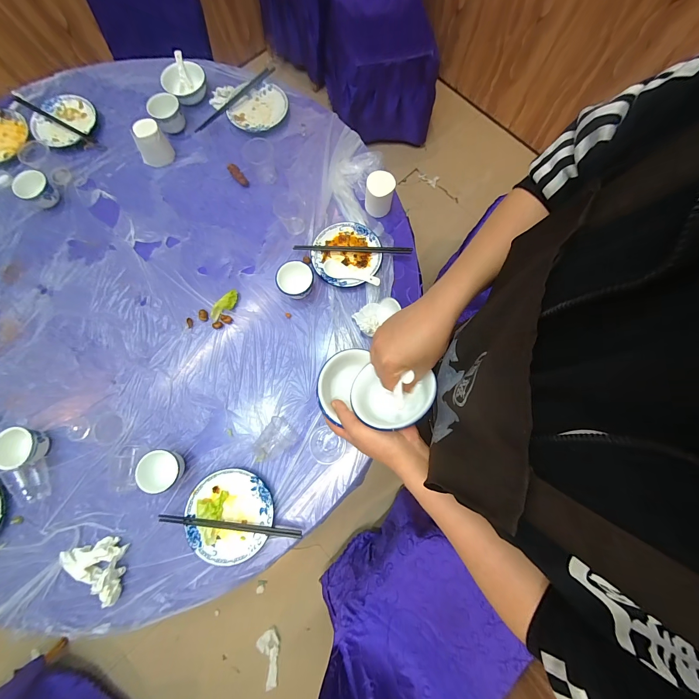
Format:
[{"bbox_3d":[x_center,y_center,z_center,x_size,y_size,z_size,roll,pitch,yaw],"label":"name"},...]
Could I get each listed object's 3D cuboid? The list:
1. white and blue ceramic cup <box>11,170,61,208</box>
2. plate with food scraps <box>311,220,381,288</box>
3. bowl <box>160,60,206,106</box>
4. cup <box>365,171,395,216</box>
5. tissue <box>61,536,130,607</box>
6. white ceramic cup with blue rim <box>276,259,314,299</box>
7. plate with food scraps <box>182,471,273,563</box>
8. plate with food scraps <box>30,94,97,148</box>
[{"bbox_3d":[-0.704,-0.360,0.682,0.063,0.052,0.068,0,77,0],"label":"white and blue ceramic cup"},{"bbox_3d":[-0.007,-0.214,0.676,0.152,0.018,0.153,0,77,0],"label":"plate with food scraps"},{"bbox_3d":[-0.415,-0.673,0.761,0.105,0.046,0.111,0,77,0],"label":"bowl"},{"bbox_3d":[0.066,-0.344,0.671,0.059,0.077,0.058,0,77,0],"label":"cup"},{"bbox_3d":[-0.450,0.390,0.526,0.095,0.033,0.101,-4,77,-1],"label":"tissue"},{"bbox_3d":[-0.115,-0.146,0.651,0.075,0.059,0.076,0,77,0],"label":"white ceramic cup with blue rim"},{"bbox_3d":[-0.220,0.306,0.558,0.152,0.021,0.155,0,77,0],"label":"plate with food scraps"},{"bbox_3d":[-0.707,-0.569,0.746,0.126,0.024,0.146,10,77,2],"label":"plate with food scraps"}]

